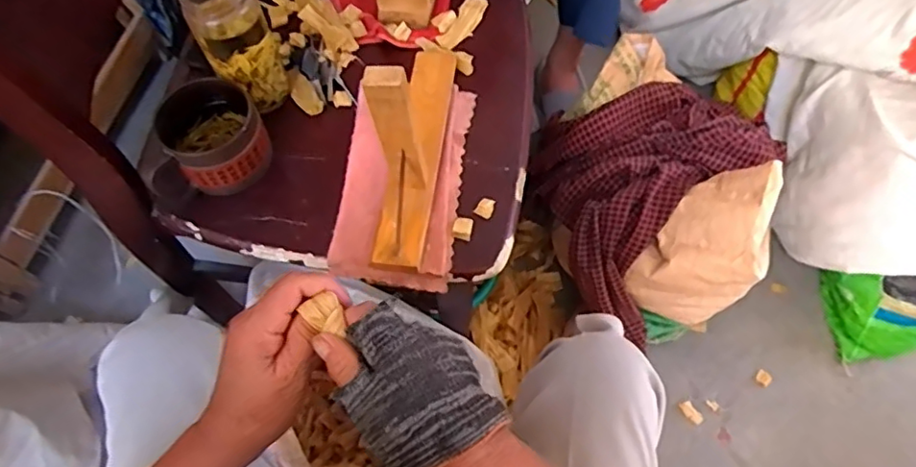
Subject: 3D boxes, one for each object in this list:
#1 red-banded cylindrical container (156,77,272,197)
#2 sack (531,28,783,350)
[{"bbox_3d":[-0.252,-0.102,0.611,0.094,0.066,0.106,-35,68,-17],"label":"red-banded cylindrical container"},{"bbox_3d":[0.277,-0.067,0.936,0.282,0.290,0.415,-23,65,-12],"label":"sack"}]

